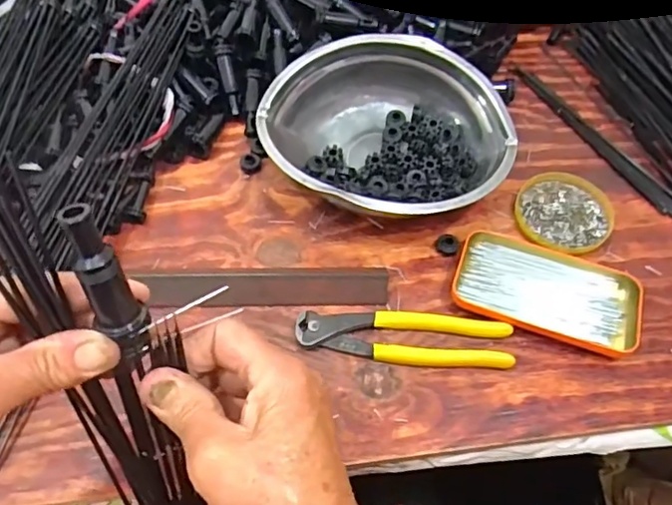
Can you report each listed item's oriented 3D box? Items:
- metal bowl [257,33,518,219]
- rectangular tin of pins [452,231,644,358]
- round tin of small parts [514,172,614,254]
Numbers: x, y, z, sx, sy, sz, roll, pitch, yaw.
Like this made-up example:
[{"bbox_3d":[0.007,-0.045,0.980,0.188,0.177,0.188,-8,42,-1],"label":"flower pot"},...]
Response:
[{"bbox_3d":[0.044,-0.103,0.515,0.201,0.070,0.196,1,57,-1],"label":"metal bowl"},{"bbox_3d":[0.170,0.028,0.467,0.141,0.018,0.080,18,58,10],"label":"rectangular tin of pins"},{"bbox_3d":[0.204,-0.036,0.517,0.081,0.011,0.083,1,57,-1],"label":"round tin of small parts"}]

